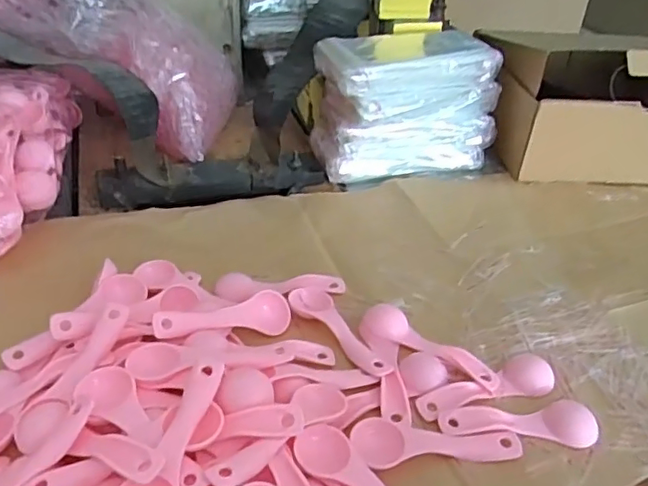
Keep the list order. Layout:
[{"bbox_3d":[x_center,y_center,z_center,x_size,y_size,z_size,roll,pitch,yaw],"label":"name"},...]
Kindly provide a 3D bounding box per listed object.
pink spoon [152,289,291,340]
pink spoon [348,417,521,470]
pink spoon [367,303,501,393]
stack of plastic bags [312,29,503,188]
[{"bbox_3d":[-0.074,0.057,0.448,0.111,0.019,0.029,-3,34,-36],"label":"pink spoon"},{"bbox_3d":[0.073,0.128,0.386,0.109,0.011,0.036,-3,37,-9],"label":"pink spoon"},{"bbox_3d":[0.081,0.080,0.448,0.108,0.013,0.027,28,43,30],"label":"pink spoon"},{"bbox_3d":[0.094,-0.164,0.687,0.208,0.129,0.119,-8,38,-16],"label":"stack of plastic bags"}]

